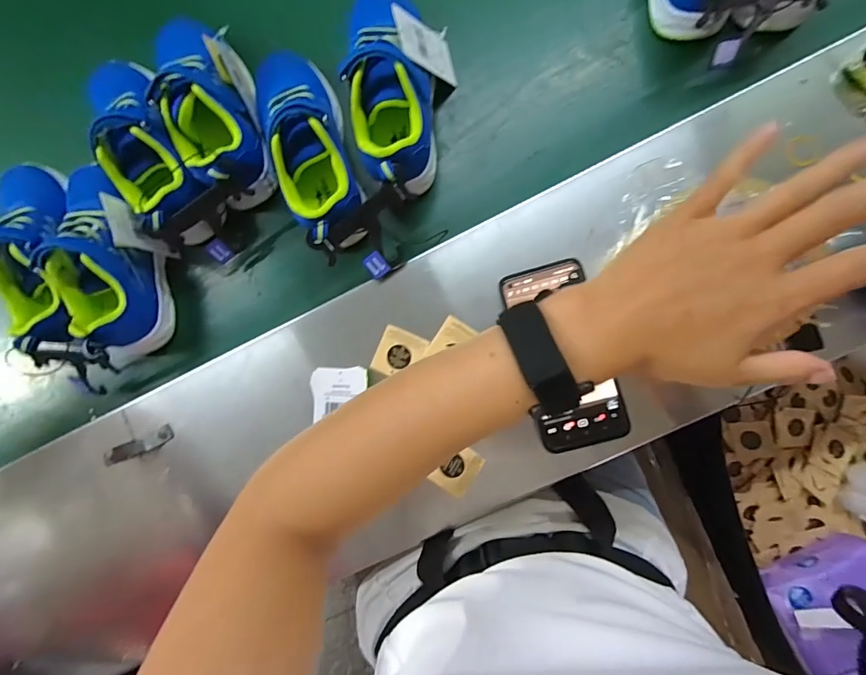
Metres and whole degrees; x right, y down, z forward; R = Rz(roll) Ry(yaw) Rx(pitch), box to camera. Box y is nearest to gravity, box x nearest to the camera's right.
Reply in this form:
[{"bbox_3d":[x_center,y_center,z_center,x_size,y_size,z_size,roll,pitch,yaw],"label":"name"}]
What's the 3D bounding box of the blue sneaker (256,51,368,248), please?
[{"bbox_3d":[-0.119,-0.185,0.384,0.066,0.071,0.208,-20,75,6],"label":"blue sneaker"}]

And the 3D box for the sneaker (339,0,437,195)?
[{"bbox_3d":[-0.037,-0.221,0.381,0.065,0.076,0.184,-5,89,6],"label":"sneaker"}]

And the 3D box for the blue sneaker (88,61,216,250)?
[{"bbox_3d":[-0.283,-0.188,0.409,0.072,0.087,0.185,-33,86,5],"label":"blue sneaker"}]

